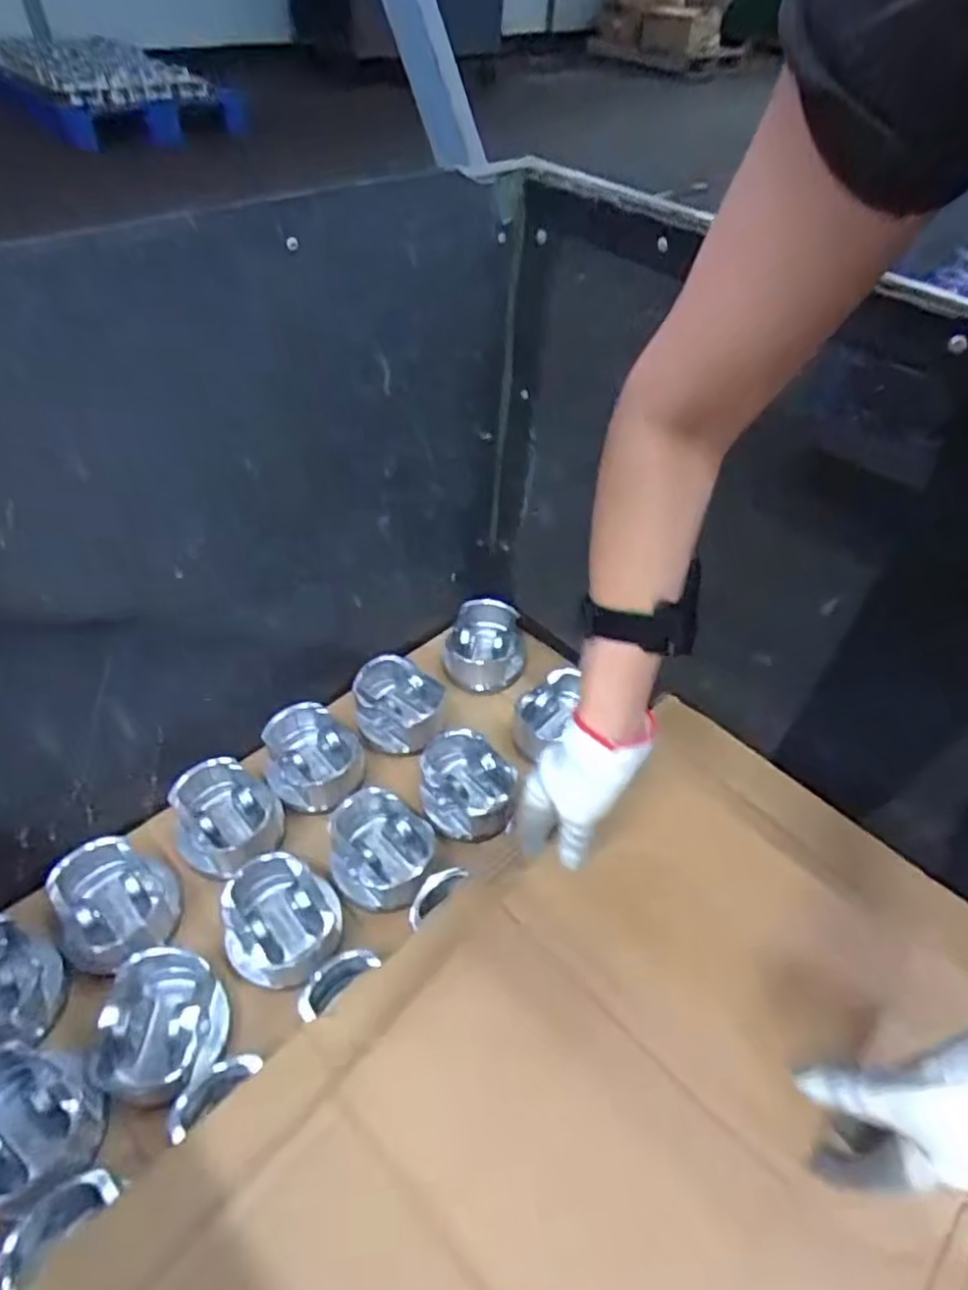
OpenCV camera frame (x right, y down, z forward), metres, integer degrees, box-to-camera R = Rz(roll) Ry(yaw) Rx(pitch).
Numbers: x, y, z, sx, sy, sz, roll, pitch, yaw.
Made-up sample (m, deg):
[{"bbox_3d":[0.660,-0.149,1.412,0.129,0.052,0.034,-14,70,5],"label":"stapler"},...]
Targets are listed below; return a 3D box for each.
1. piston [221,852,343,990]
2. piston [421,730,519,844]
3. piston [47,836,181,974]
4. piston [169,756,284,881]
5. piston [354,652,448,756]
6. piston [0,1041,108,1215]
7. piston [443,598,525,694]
[{"bbox_3d":[-0.167,0.228,0.572,0.089,0.051,0.093,3,47,-3],"label":"piston"},{"bbox_3d":[-0.017,0.135,0.664,0.092,0.053,0.091,3,47,-3],"label":"piston"},{"bbox_3d":[-0.300,0.210,0.562,0.084,0.065,0.091,-17,51,-20],"label":"piston"},{"bbox_3d":[-0.229,0.158,0.620,0.088,0.072,0.093,3,47,-3],"label":"piston"},{"bbox_3d":[-0.090,0.063,0.719,0.094,0.058,0.083,15,47,9],"label":"piston"},{"bbox_3d":[-0.310,0.317,0.457,0.089,0.076,0.086,3,47,-3],"label":"piston"},{"bbox_3d":[0.001,0.000,0.782,0.087,0.061,0.090,7,47,1],"label":"piston"}]

